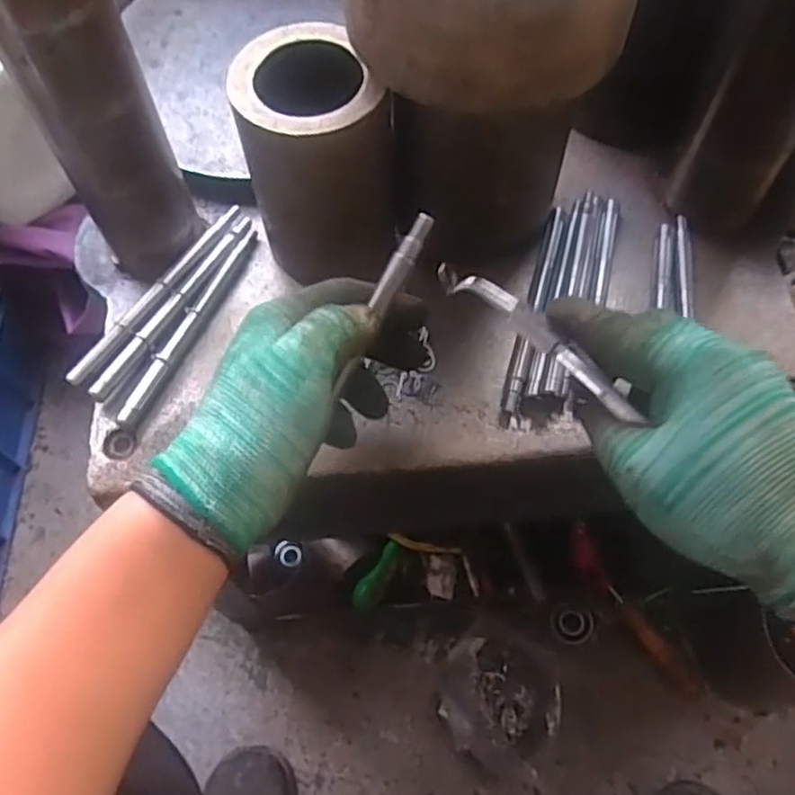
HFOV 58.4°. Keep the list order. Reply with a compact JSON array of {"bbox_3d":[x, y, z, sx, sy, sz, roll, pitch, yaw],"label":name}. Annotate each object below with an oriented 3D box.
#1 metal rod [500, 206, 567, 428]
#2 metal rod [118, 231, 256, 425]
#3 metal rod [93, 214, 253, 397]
[{"bbox_3d":[0.091,-0.059,0.470,0.013,0.010,0.170,14,64,8],"label":"metal rod"},{"bbox_3d":[-0.135,-0.051,0.466,0.013,0.008,0.159,21,65,11],"label":"metal rod"},{"bbox_3d":[-0.147,-0.064,0.468,0.012,0.007,0.162,27,66,14],"label":"metal rod"}]

